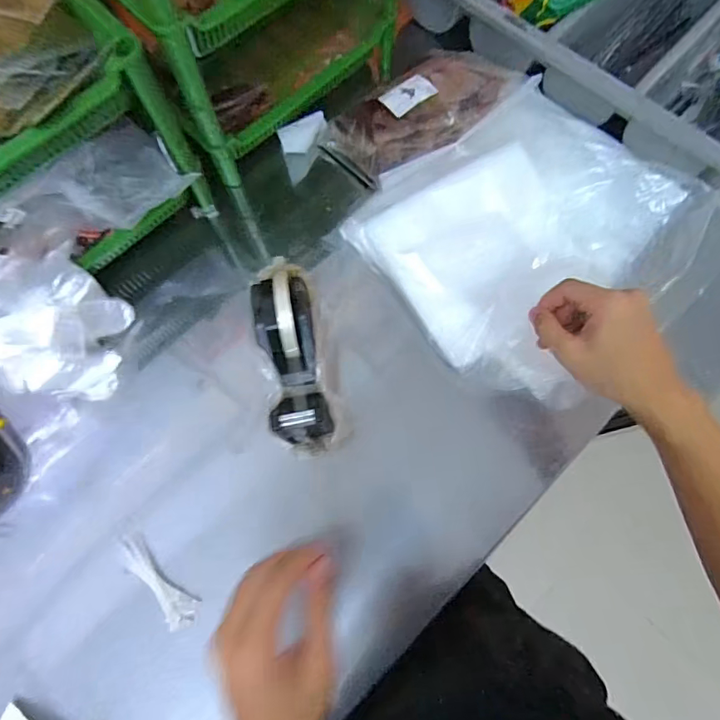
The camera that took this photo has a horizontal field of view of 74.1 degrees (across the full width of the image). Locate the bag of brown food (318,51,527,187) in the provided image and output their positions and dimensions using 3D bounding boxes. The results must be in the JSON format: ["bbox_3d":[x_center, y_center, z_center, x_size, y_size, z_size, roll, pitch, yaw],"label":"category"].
[{"bbox_3d":[0.077,-0.298,0.581,0.217,0.063,0.128,-32,76,-8],"label":"bag of brown food"}]

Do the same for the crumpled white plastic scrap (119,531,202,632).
[{"bbox_3d":[-0.203,0.216,0.472,0.107,0.019,0.025,42,79,11],"label":"crumpled white plastic scrap"}]

